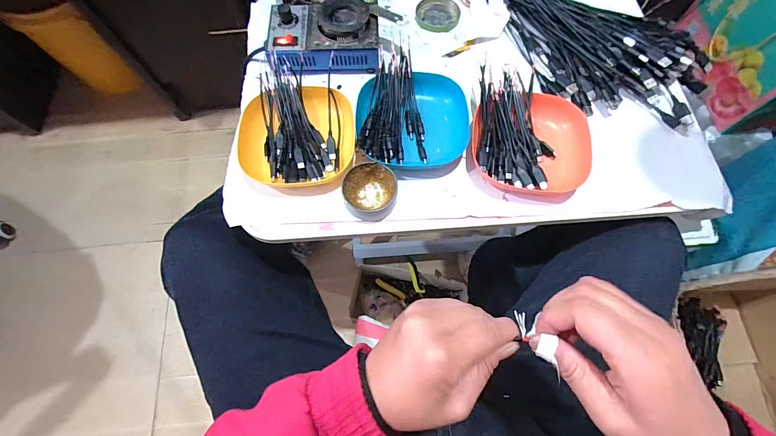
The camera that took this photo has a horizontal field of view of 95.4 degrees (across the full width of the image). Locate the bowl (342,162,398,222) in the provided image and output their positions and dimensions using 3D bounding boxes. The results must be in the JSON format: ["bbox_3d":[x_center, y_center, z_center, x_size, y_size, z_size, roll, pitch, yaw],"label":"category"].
[{"bbox_3d":[-0.021,-0.032,0.416,0.061,0.026,0.064,0,69,1],"label":"bowl"}]

